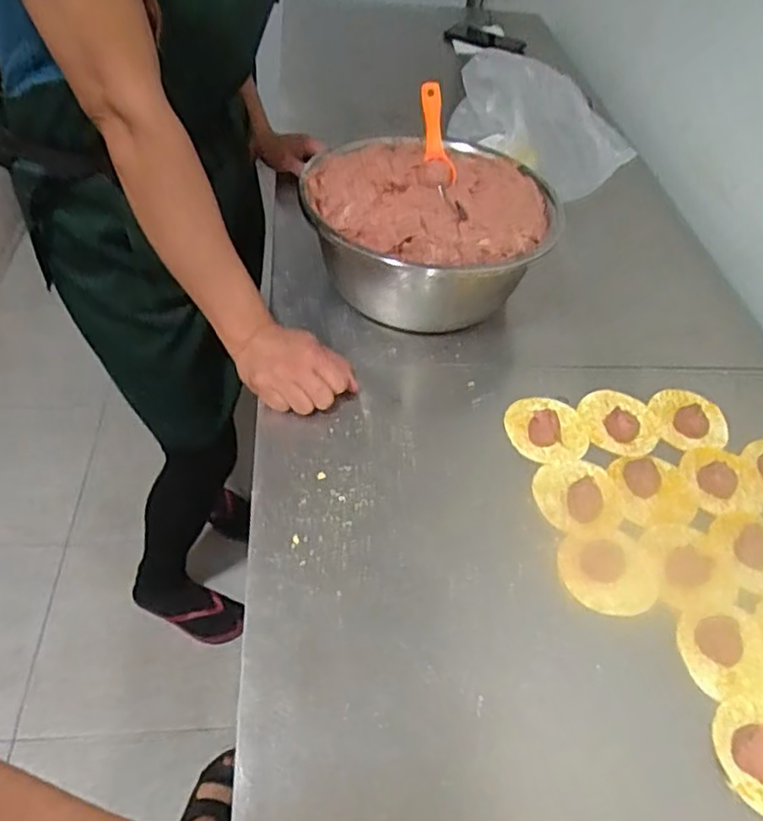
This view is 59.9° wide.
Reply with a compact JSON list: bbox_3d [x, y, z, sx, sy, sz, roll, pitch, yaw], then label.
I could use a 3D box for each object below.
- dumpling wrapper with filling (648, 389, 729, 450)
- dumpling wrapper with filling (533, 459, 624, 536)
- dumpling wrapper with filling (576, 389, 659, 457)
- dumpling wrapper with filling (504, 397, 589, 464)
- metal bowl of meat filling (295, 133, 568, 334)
[{"bbox_3d":[0.320,0.007,0.689,0.072,0.017,0.077,3,48,-4],"label":"dumpling wrapper with filling"},{"bbox_3d":[0.181,0.075,0.608,0.076,0.013,0.080,9,47,2],"label":"dumpling wrapper with filling"},{"bbox_3d":[0.245,0.008,0.681,0.080,0.015,0.084,3,48,-4],"label":"dumpling wrapper with filling"},{"bbox_3d":[0.167,0.012,0.661,0.082,0.028,0.079,3,48,-4],"label":"dumpling wrapper with filling"},{"bbox_3d":[0.050,-0.197,0.769,0.253,0.150,0.236,3,48,-4],"label":"metal bowl of meat filling"}]

